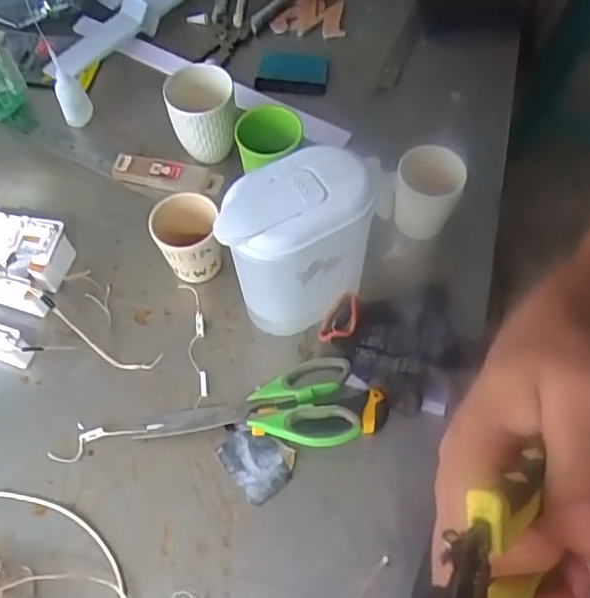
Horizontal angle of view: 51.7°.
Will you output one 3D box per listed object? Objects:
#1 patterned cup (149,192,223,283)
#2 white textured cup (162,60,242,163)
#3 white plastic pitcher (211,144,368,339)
[{"bbox_3d":[-0.115,-0.063,0.661,0.067,0.085,0.063,0,62,0],"label":"patterned cup"},{"bbox_3d":[-0.108,-0.217,0.738,0.076,0.105,0.082,0,62,0],"label":"white textured cup"},{"bbox_3d":[0.004,-0.043,0.595,0.145,0.182,0.078,-27,65,-13],"label":"white plastic pitcher"}]

